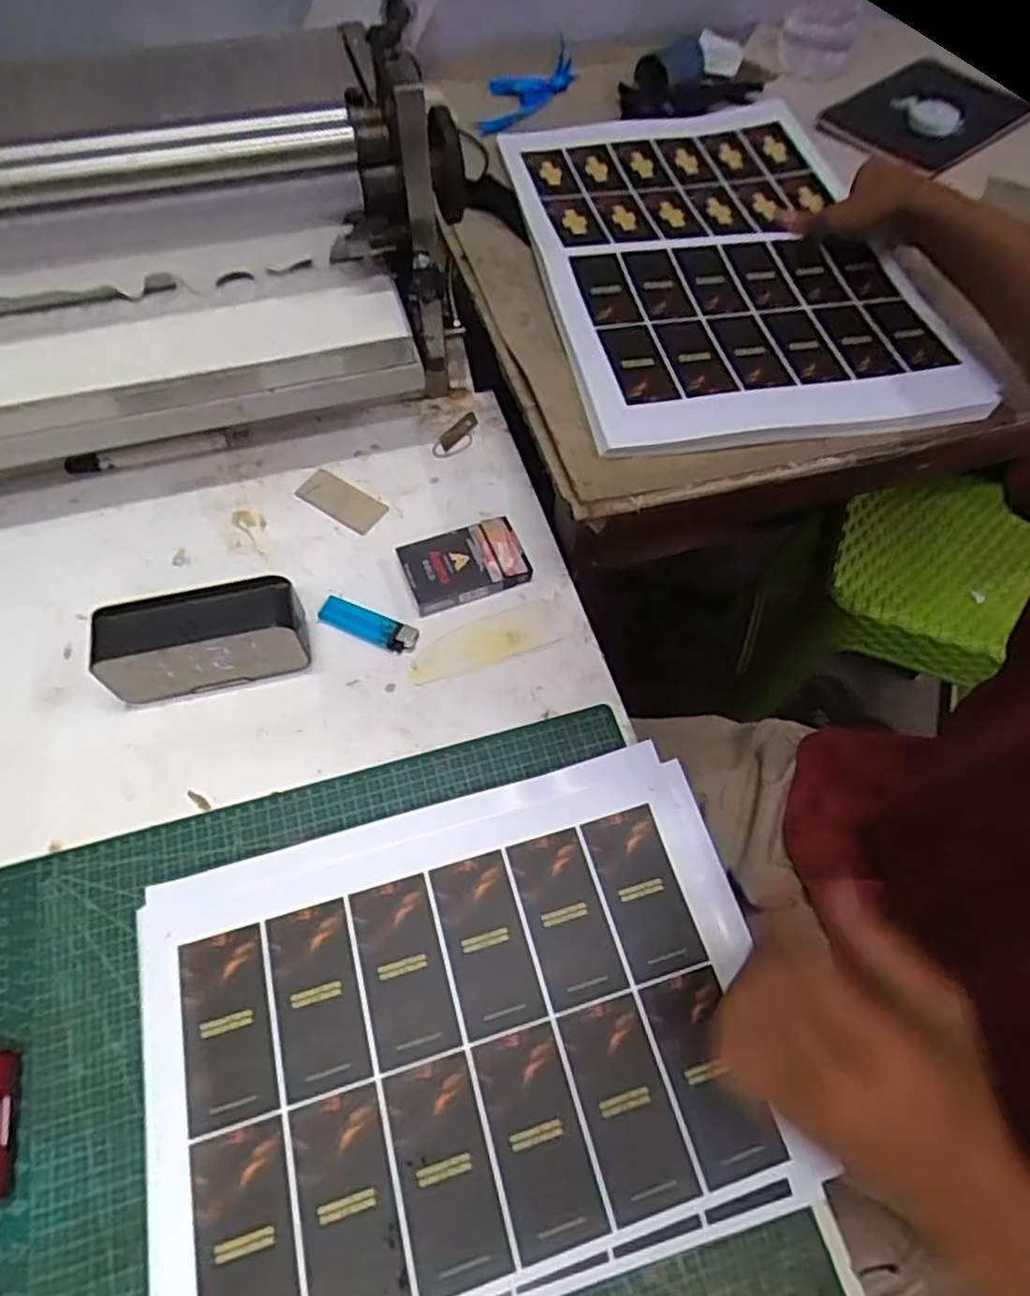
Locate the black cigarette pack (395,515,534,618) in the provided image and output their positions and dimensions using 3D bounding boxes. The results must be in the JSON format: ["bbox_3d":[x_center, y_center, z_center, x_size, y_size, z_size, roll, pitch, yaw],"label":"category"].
[{"bbox_3d":[-0.042,-0.070,0.578,0.097,0.021,0.065,-20,63,-12],"label":"black cigarette pack"}]

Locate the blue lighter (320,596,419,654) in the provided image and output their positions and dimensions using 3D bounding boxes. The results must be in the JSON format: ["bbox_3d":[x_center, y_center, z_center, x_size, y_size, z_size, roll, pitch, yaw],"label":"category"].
[{"bbox_3d":[-0.116,-0.018,0.558,0.081,0.013,0.024,22,63,11],"label":"blue lighter"}]

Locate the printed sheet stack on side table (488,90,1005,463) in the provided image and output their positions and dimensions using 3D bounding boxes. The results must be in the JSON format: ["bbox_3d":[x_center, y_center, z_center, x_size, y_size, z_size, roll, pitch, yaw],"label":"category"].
[{"bbox_3d":[0.192,-0.376,0.663,0.333,0.022,0.490,-8,61,-5],"label":"printed sheet stack on side table"}]

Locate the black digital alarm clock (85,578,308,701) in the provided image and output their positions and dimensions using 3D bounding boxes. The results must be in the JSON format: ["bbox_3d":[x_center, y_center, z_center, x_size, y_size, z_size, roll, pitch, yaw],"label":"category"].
[{"bbox_3d":[-0.222,-0.006,0.514,0.137,0.070,0.044,-12,62,-8],"label":"black digital alarm clock"}]

